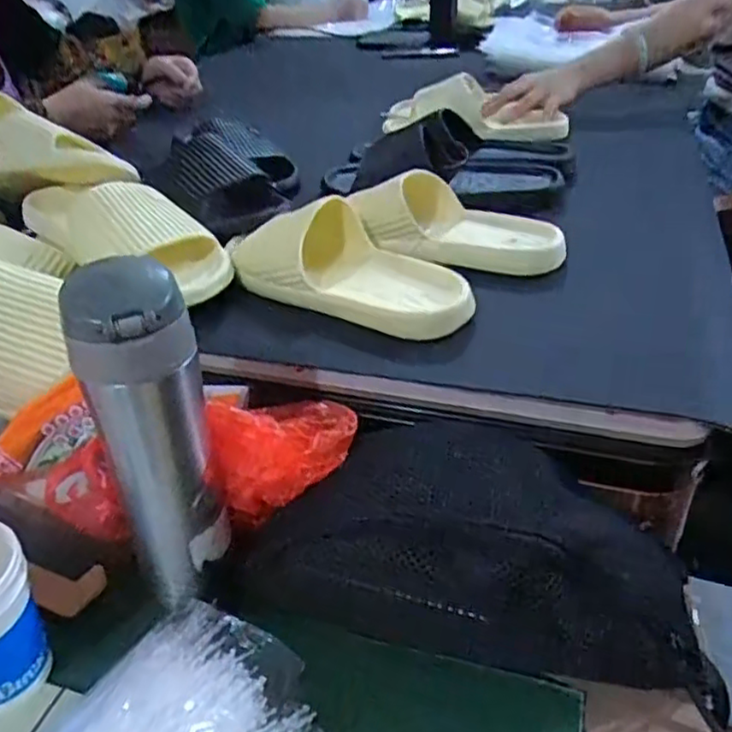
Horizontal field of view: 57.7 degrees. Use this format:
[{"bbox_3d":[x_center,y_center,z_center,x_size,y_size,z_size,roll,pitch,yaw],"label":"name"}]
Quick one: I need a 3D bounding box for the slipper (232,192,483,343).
[{"bbox_3d":[-0.011,-0.089,0.563,0.213,0.061,0.098,18,40,28],"label":"slipper"}]

